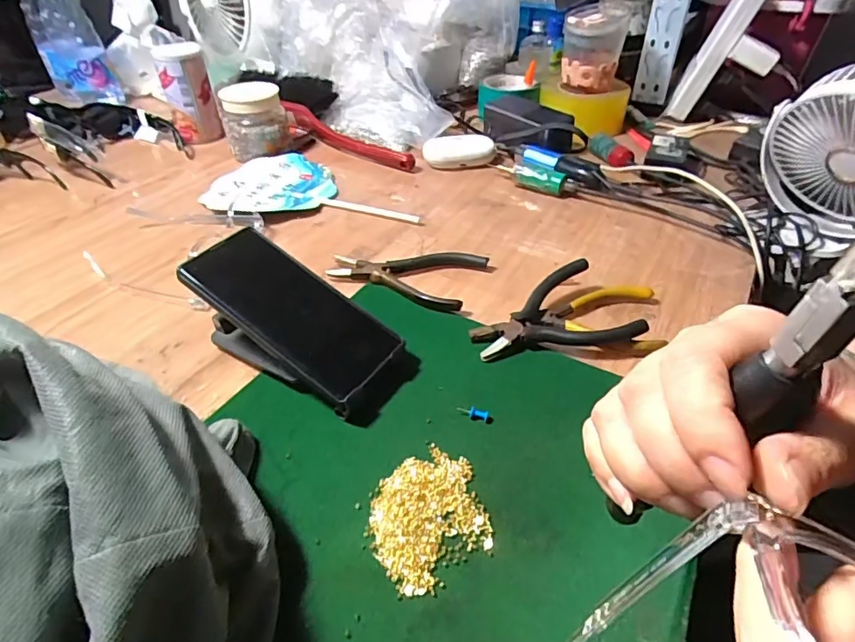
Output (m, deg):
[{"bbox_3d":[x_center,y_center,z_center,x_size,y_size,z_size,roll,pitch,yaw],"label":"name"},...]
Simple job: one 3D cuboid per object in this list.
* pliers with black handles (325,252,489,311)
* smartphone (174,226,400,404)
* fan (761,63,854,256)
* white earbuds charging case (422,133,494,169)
[{"bbox_3d":[-0.020,-0.051,0.494,0.137,0.014,0.084,16,44,18],"label":"pliers with black handles"},{"bbox_3d":[-0.101,-0.009,0.379,0.156,0.009,0.075,37,51,9],"label":"smartphone"},{"bbox_3d":[0.388,-0.148,0.473,0.137,0.161,0.079,26,48,27],"label":"fan"},{"bbox_3d":[0.044,-0.227,0.682,0.092,0.034,0.045,-7,42,-7],"label":"white earbuds charging case"}]

